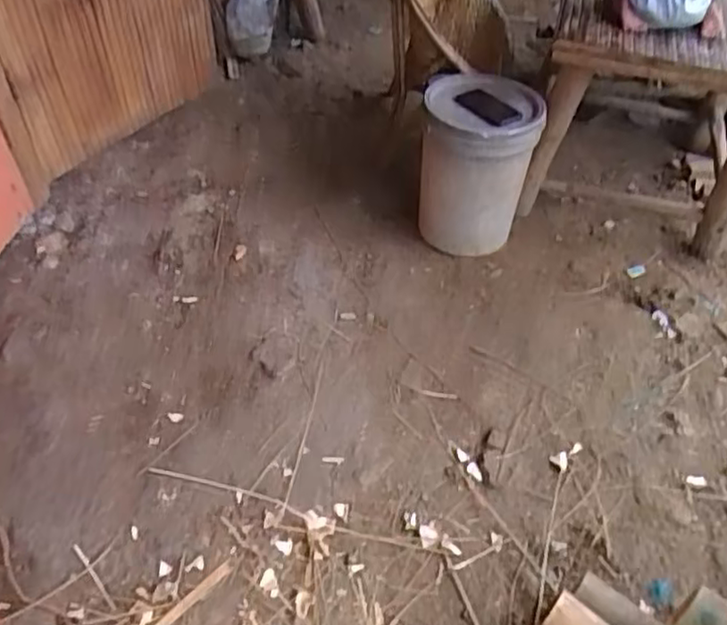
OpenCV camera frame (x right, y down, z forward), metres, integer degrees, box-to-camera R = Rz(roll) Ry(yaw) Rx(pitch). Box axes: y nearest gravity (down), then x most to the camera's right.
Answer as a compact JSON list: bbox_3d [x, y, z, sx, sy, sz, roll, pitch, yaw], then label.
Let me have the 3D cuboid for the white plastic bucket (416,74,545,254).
[{"bbox_3d":[0.289,-0.393,1.739,0.278,0.348,0.329,10,49,8],"label":"white plastic bucket"}]

